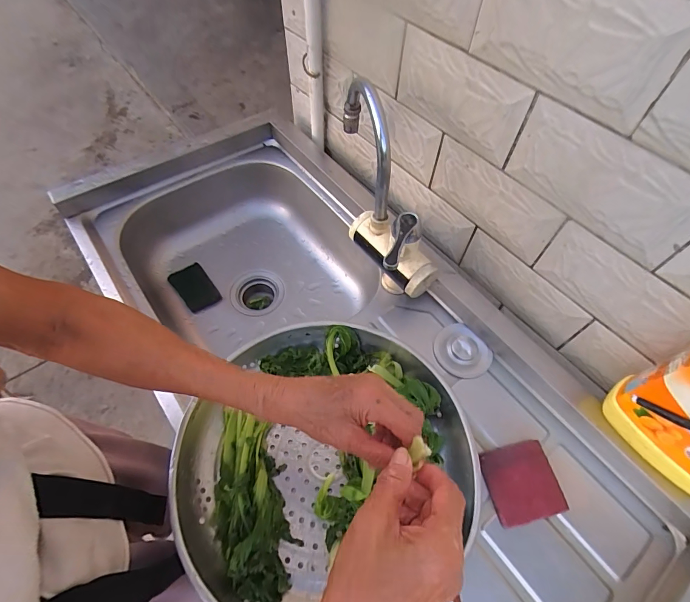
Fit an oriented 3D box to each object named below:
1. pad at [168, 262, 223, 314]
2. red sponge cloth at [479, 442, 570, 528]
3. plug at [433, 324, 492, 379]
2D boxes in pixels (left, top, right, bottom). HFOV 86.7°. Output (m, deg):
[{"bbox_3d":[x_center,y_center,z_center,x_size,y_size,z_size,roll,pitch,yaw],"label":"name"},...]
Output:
[{"bbox_3d":[-0.307,-0.027,0.750,0.066,0.006,0.101,-37,85,-21],"label":"pad"},{"bbox_3d":[0.219,0.225,0.454,0.083,0.012,0.084,-10,60,-7],"label":"red sponge cloth"},{"bbox_3d":[0.174,0.074,0.545,0.076,0.016,0.080,1,59,-1],"label":"plug"}]

